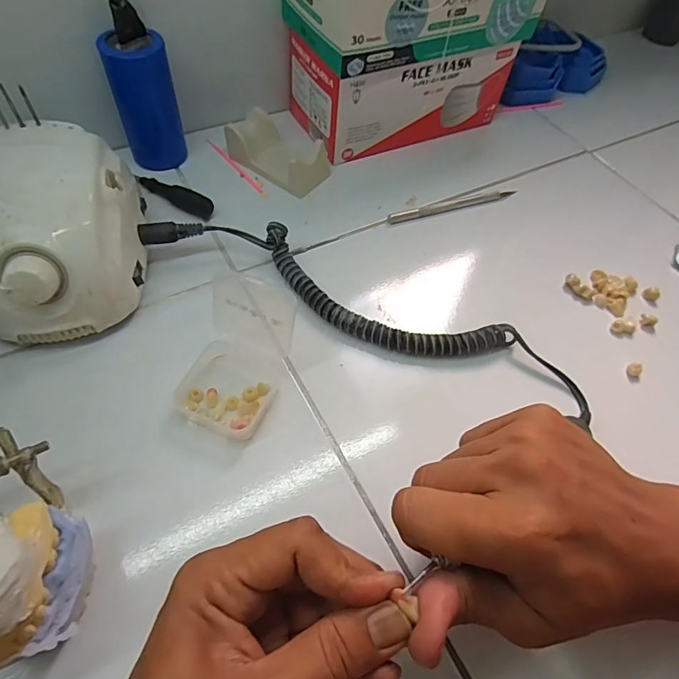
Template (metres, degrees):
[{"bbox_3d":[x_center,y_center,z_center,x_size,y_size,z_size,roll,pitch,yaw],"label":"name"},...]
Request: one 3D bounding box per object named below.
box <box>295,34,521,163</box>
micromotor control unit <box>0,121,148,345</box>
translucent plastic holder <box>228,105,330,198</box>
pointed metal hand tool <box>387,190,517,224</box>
[{"bbox_3d":[0.062,-0.258,0.463,0.208,0.083,0.095,-19,60,-16],"label":"box"},{"bbox_3d":[-0.192,-0.073,0.316,0.096,0.084,0.138,-4,57,-8],"label":"micromotor control unit"},{"bbox_3d":[-0.056,-0.176,0.433,0.096,0.034,0.049,34,60,17],"label":"translucent plastic holder"},{"bbox_3d":[0.107,-0.126,0.428,0.130,0.008,0.012,-17,60,-15],"label":"pointed metal hand tool"}]

